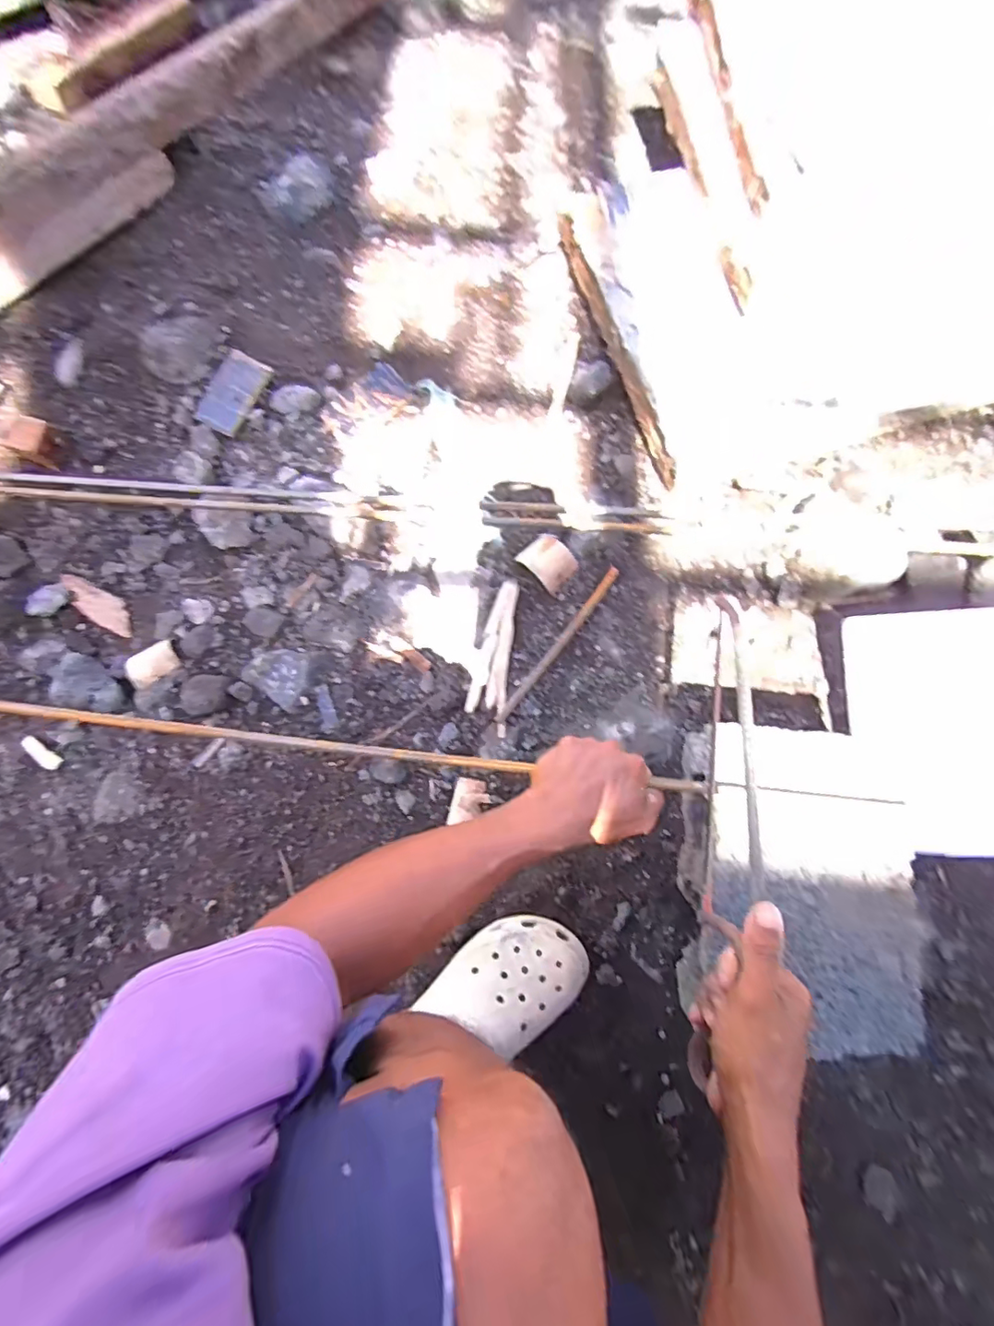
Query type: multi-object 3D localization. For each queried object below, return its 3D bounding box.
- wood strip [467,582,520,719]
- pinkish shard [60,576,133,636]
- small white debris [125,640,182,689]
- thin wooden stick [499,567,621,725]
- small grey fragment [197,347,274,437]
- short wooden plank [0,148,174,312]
[{"bbox_3d":[-0.001,-0.022,0.667,0.046,0.020,0.163,10,73,4],"label":"wood strip"},{"bbox_3d":[-0.509,-0.076,0.690,0.110,0.011,0.039,40,76,-3],"label":"pinkish shard"},{"bbox_3d":[-0.420,0.000,0.657,0.059,0.023,0.036,-33,75,-9],"label":"small white debris"},{"bbox_3d":[0.078,-0.025,0.672,0.014,0.014,0.245,36,76,11],"label":"thin wooden stick"},{"bbox_3d":[-0.354,-0.363,0.722,0.064,0.007,0.108,28,87,2],"label":"small grey fragment"},{"bbox_3d":[-0.588,-0.595,0.745,0.025,0.058,0.351,35,76,11],"label":"short wooden plank"}]

